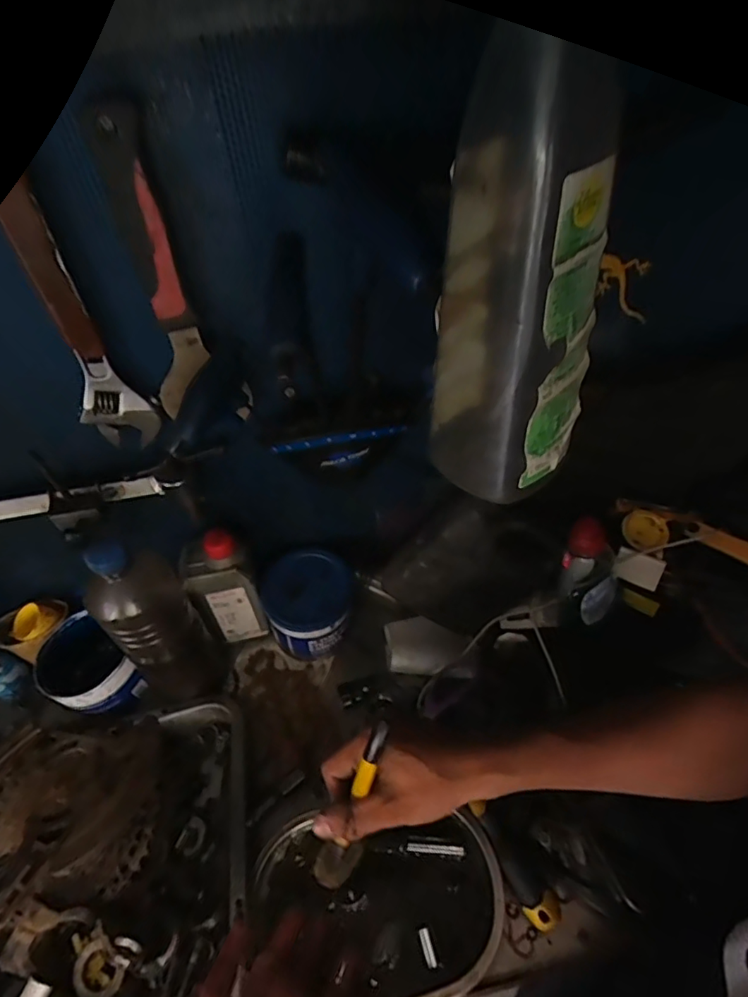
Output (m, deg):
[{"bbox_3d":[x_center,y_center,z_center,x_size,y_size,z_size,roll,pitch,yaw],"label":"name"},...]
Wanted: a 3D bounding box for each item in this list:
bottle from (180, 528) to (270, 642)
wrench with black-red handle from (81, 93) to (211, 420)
[{"bbox_3d":[-0.165,0.104,0.615,0.065,0.170,0.049,-13,48,-6],"label":"bottle"},{"bbox_3d":[-0.159,-0.159,0.398,0.040,0.217,0.026,-18,48,-18],"label":"wrench with black-red handle"}]

